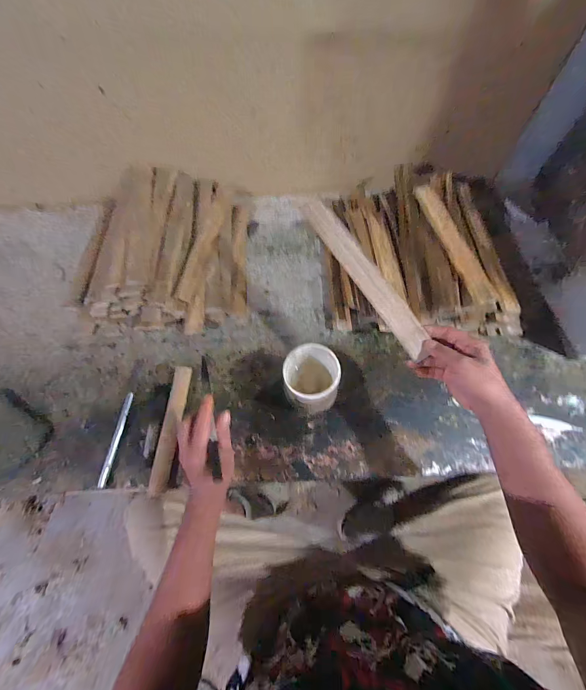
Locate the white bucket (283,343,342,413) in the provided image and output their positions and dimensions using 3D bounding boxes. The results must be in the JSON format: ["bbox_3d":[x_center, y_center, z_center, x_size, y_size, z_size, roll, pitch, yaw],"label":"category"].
[{"bbox_3d":[0.030,0.066,0.549,0.092,0.122,0.098,0,62,1],"label":"white bucket"}]

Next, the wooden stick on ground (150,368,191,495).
[{"bbox_3d":[-0.231,0.152,0.565,0.034,0.011,0.230,1,62,2],"label":"wooden stick on ground"}]

